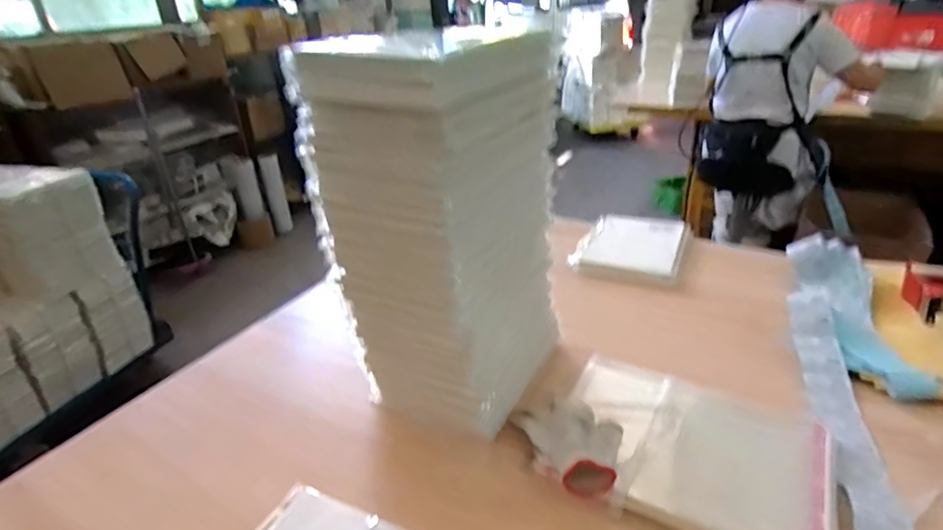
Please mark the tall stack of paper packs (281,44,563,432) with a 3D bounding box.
[{"bbox_3d":[-0.037,-0.046,0.729,0.226,0.466,0.278,11,31,27],"label":"tall stack of paper packs"}]

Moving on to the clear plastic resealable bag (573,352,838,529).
[{"bbox_3d":[0.278,0.232,0.676,0.316,0.029,0.237,11,31,27],"label":"clear plastic resealable bag"}]

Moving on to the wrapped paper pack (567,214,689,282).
[{"bbox_3d":[0.376,-0.049,1.225,0.218,0.029,0.320,10,31,25],"label":"wrapped paper pack"}]

